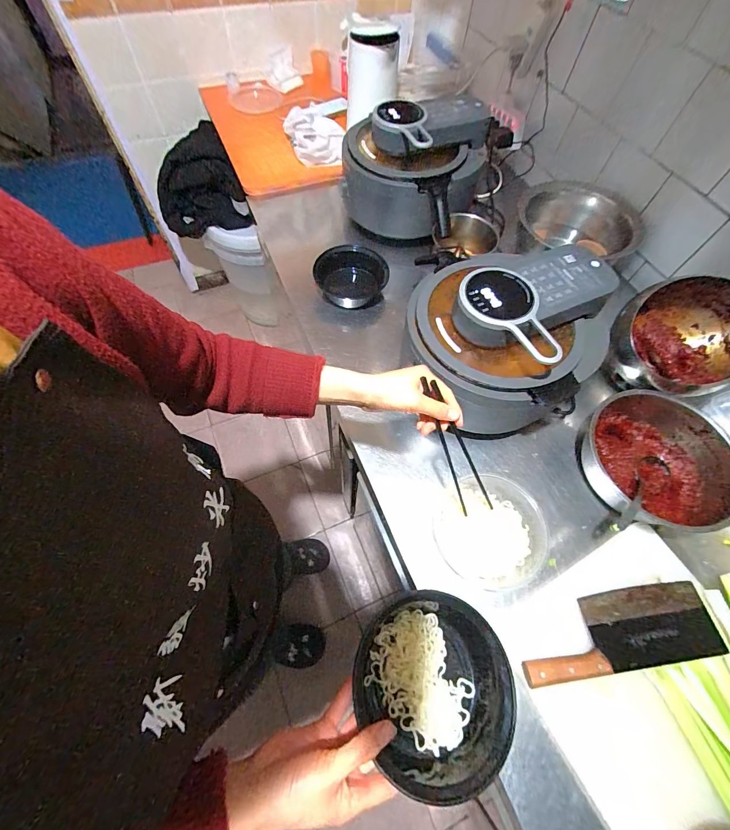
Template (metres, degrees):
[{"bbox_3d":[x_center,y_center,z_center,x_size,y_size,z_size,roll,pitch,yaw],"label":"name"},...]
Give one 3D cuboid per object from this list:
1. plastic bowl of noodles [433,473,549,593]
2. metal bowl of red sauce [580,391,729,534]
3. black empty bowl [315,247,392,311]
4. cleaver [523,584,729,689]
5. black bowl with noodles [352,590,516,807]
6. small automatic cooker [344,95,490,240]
[{"bbox_3d":[0.197,0.184,0.571,0.159,0.059,0.163,1,62,-2],"label":"plastic bowl of noodles"},{"bbox_3d":[0.500,0.080,0.618,0.228,0.097,0.239,1,62,-2],"label":"metal bowl of red sauce"},{"bbox_3d":[-0.035,-0.319,0.824,0.176,0.063,0.172,1,62,-2],"label":"black empty bowl"},{"bbox_3d":[0.358,0.311,0.512,0.285,0.028,0.094,-6,63,-6],"label":"cleaver"},{"bbox_3d":[0.073,0.288,0.382,0.160,0.065,0.162,1,62,-2],"label":"black bowl with noodles"},{"bbox_3d":[0.105,-0.577,0.831,0.280,0.217,0.259,1,62,-2],"label":"small automatic cooker"}]

